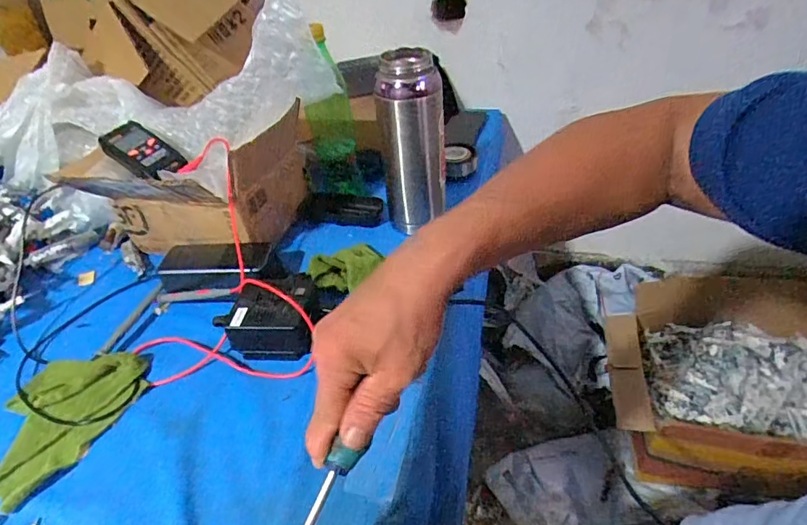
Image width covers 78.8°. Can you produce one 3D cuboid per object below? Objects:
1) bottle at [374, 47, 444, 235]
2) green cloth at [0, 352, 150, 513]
[{"bbox_3d":[0.014,-0.141,0.594,0.083,0.197,0.082,-3,39,4],"label":"bottle"},{"bbox_3d":[-0.333,0.145,0.473,0.114,0.012,0.154,10,42,20],"label":"green cloth"}]

